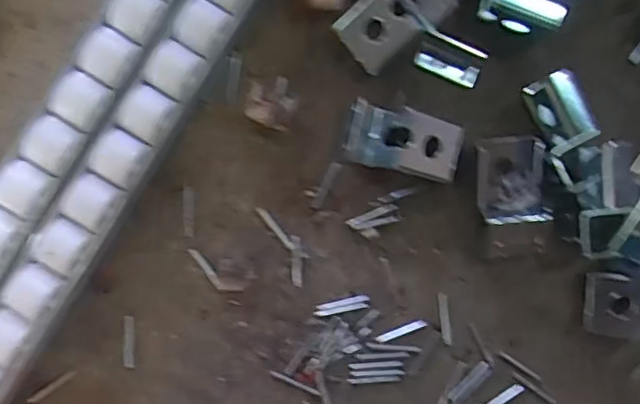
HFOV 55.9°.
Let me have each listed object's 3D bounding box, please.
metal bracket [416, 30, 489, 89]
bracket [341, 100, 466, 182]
[{"bbox_3d":[0.099,-0.108,0.452,0.047,0.014,0.027,27,86,-1],"label":"metal bracket"},{"bbox_3d":[0.061,-0.044,0.437,0.083,0.035,0.043,17,87,-2],"label":"bracket"}]

